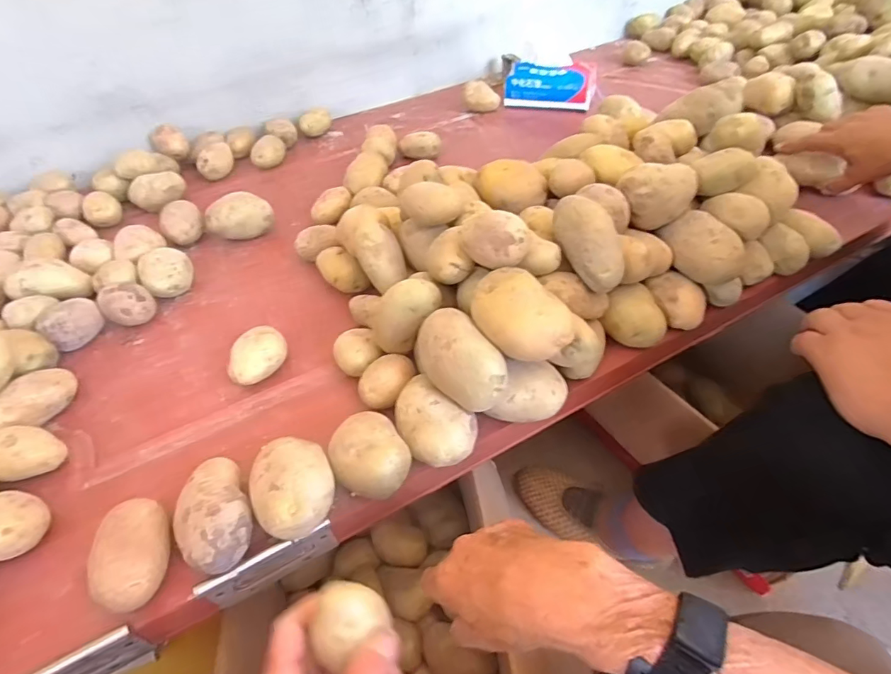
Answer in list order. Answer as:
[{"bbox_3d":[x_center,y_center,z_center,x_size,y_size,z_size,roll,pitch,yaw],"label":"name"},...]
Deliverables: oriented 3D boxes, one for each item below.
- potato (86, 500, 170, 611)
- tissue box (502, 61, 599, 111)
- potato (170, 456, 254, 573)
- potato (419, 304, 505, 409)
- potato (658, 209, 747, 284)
[{"bbox_3d":[-0.233,0.159,0.358,0.043,0.046,0.078,-15,47,-8],"label":"potato"},{"bbox_3d":[0.196,-0.473,0.900,0.158,0.067,0.059,14,50,18],"label":"tissue box"},{"bbox_3d":[-0.176,0.138,0.373,0.050,0.055,0.089,-29,51,-20],"label":"potato"},{"bbox_3d":[0.011,0.021,0.403,0.047,0.053,0.092,-33,52,-22],"label":"potato"},{"bbox_3d":[0.263,-0.086,0.495,0.051,0.056,0.075,-17,48,-10],"label":"potato"}]

